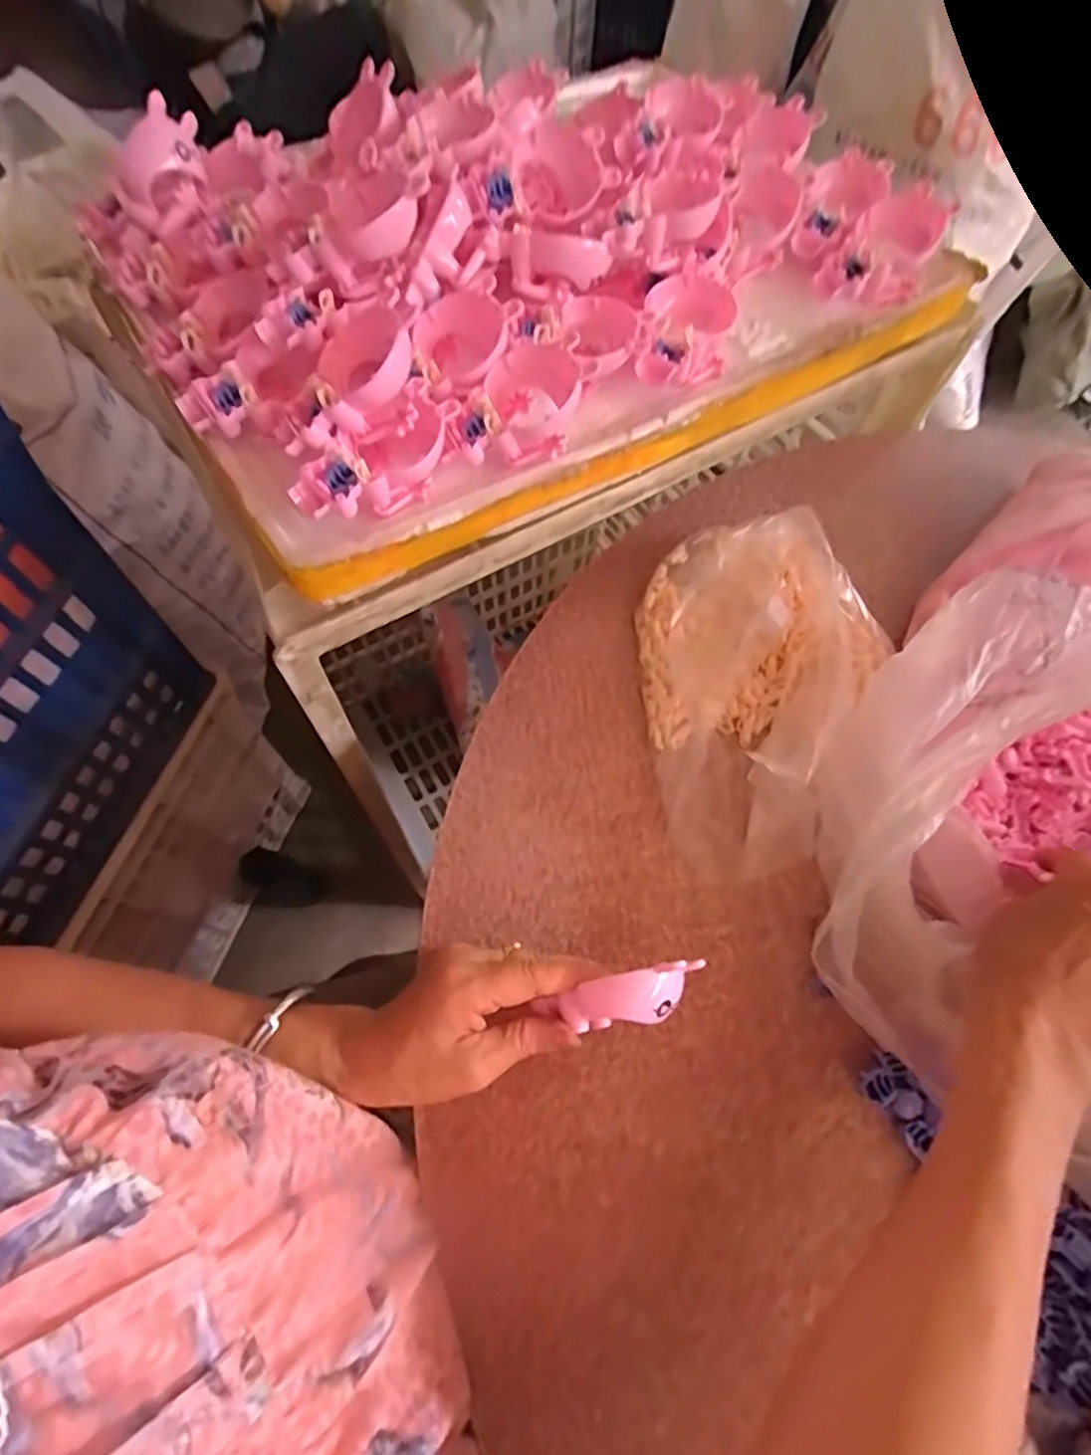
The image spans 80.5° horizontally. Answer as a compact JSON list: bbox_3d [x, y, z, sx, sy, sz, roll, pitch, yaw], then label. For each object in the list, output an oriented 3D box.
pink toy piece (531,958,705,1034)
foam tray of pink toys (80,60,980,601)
[{"bbox_3d":[0.040,0.140,0.329,0.086,0.026,0.025,-21,67,10],"label":"pink toy piece"},{"bbox_3d":[0.005,-0.335,0.448,0.542,0.086,0.335,-30,71,-15],"label":"foam tray of pink toys"}]

